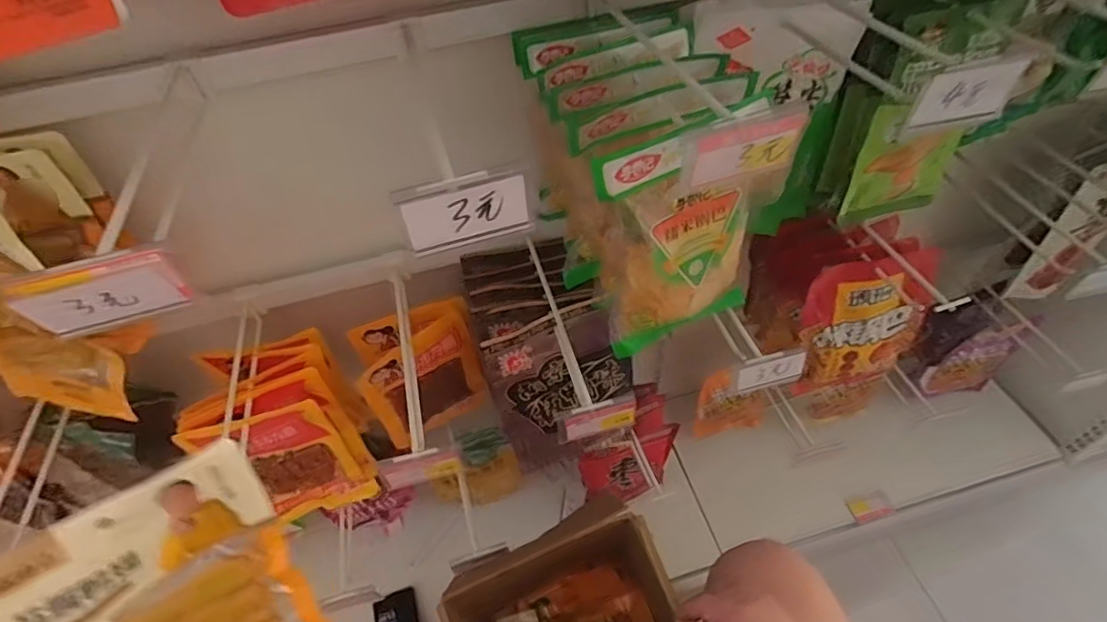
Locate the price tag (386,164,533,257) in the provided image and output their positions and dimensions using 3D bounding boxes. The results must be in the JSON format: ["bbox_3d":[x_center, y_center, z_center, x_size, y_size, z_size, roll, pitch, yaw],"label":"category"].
[{"bbox_3d":[-0.050,-0.057,0.334,0.072,0.047,0.008,-18,52,-11],"label":"price tag"}]

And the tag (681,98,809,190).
[{"bbox_3d":[0.118,-0.101,0.355,0.080,0.045,0.008,-18,51,-7],"label":"tag"}]

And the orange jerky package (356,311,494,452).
[{"bbox_3d":[-0.163,0.104,0.753,0.143,0.201,0.038,-32,56,-21],"label":"orange jerky package"}]

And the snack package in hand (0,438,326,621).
[{"bbox_3d":[-0.242,0.215,0.378,0.149,0.227,0.012,-28,28,-29],"label":"snack package in hand"}]

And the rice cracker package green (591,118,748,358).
[{"bbox_3d":[0.106,-0.049,0.467,0.142,0.207,0.033,-13,51,-7],"label":"rice cracker package green"}]

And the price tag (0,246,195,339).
[{"bbox_3d":[-0.242,-0.009,0.308,0.075,0.042,0.009,-16,46,-9],"label":"price tag"}]

